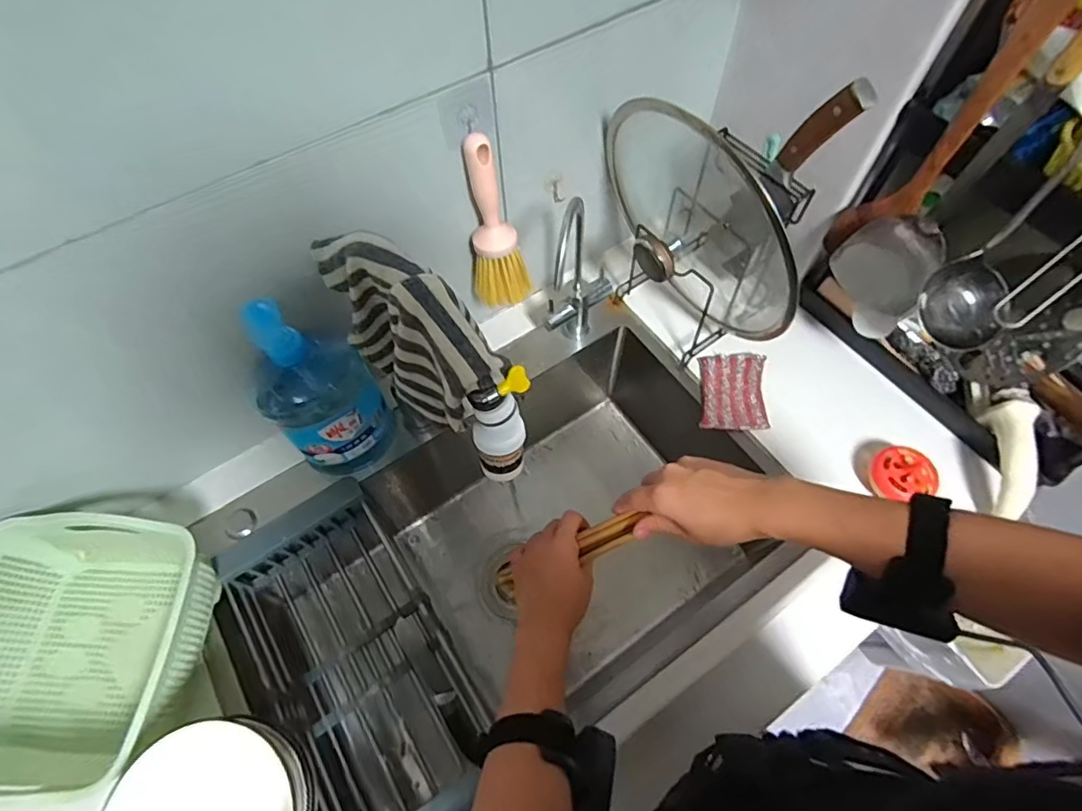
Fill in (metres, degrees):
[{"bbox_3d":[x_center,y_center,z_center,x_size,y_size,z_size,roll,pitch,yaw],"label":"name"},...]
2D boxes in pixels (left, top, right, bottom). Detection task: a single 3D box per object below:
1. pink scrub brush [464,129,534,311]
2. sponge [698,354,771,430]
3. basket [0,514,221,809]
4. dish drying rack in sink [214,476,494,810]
[{"bbox_3d":[-0.048,-0.197,0.619,0.064,0.201,0.046,-3,61,0],"label":"pink scrub brush"},{"bbox_3d":[0.255,-0.019,0.726,0.081,0.020,0.107,3,61,4],"label":"sponge"},{"bbox_3d":[-0.464,0.241,0.549,0.238,0.098,0.230,1,61,2],"label":"basket"},{"bbox_3d":[-0.205,0.317,0.662,0.188,0.161,0.373,-32,65,-15],"label":"dish drying rack in sink"}]

